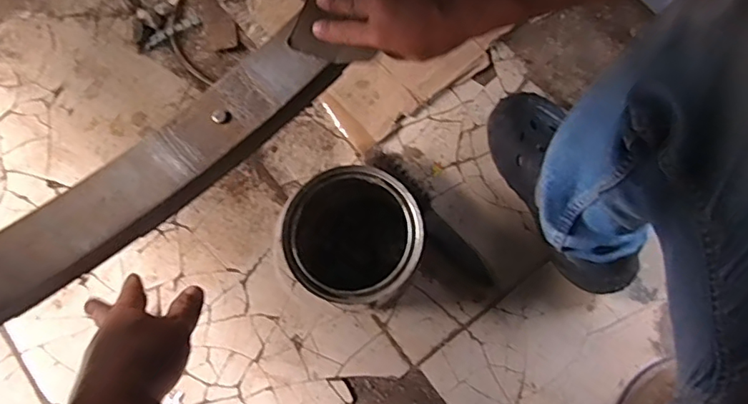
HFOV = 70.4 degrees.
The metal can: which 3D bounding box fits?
[{"bbox_3d":[-0.023,0.050,0.650,0.146,0.161,0.151,0,76,0],"label":"metal can"}]

